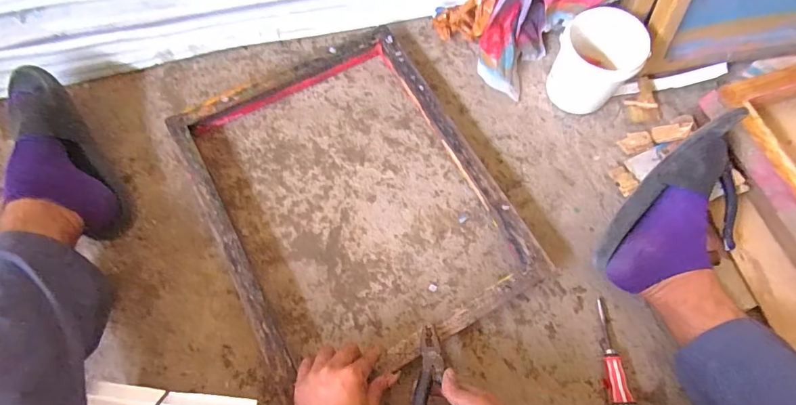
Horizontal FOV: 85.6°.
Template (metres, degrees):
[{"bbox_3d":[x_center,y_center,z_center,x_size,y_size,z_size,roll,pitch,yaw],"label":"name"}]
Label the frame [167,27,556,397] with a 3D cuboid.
[{"bbox_3d":[-0.079,-0.025,0.638,0.394,0.041,0.514,-27,72,-12],"label":"frame"}]

